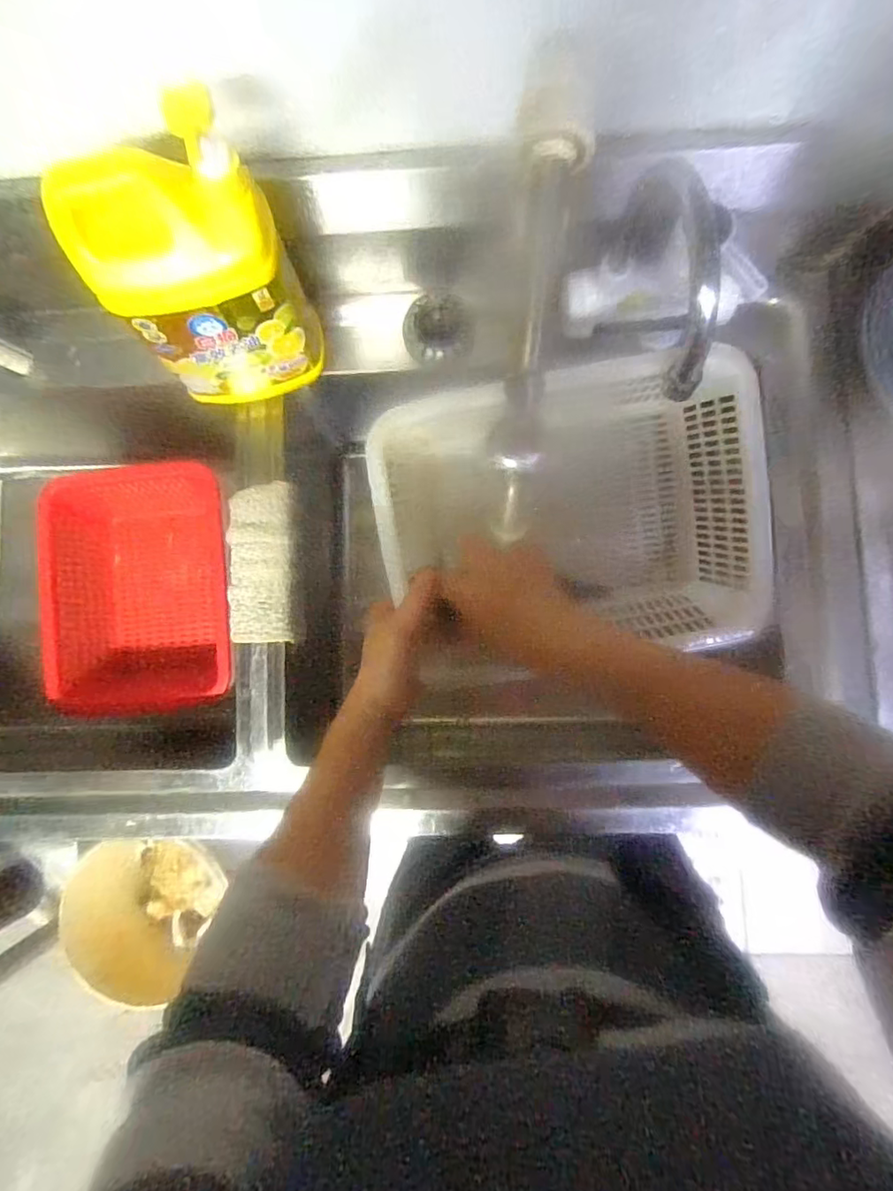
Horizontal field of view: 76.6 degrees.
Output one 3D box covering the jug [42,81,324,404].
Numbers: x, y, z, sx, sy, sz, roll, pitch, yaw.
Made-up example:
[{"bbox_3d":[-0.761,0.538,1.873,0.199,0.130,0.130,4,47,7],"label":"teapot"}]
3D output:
[{"bbox_3d":[-0.182,-0.235,0.458,0.140,0.234,0.076,-24,85,1],"label":"jug"}]

